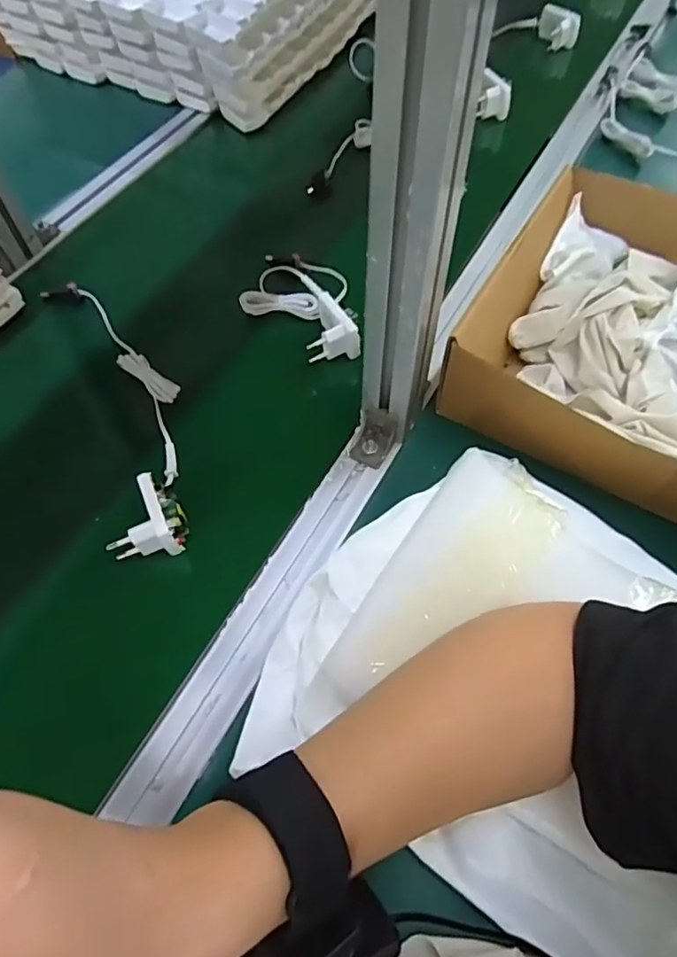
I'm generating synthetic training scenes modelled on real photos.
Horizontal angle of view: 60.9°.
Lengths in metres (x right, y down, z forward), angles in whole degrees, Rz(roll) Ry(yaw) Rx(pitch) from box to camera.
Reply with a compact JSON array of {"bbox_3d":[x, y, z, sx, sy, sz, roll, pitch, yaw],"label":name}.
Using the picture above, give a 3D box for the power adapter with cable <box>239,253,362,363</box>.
[{"bbox_3d":[-0.043,-0.176,0.558,0.098,0.030,0.157,-12,61,-4],"label":"power adapter with cable"}]

